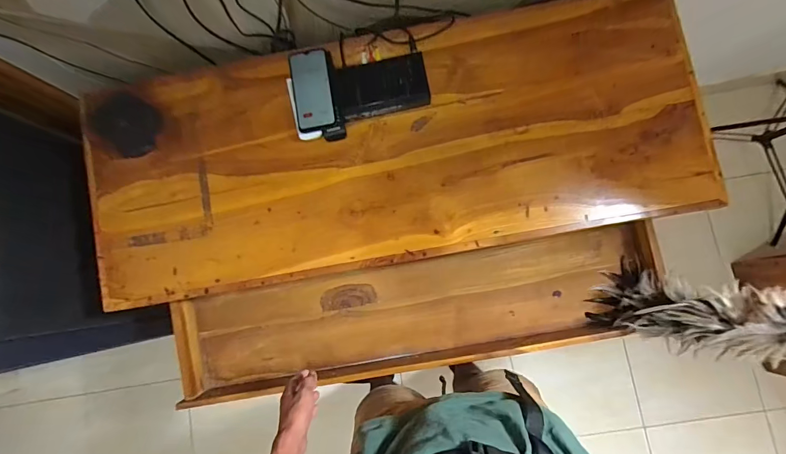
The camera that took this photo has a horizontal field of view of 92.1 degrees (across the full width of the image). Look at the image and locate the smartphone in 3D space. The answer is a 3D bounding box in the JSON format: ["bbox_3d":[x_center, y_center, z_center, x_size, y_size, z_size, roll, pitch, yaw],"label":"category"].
[{"bbox_3d":[-0.153,-0.262,0.719,0.073,0.007,0.151,-7,90,1],"label":"smartphone"}]

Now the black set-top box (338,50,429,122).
[{"bbox_3d":[-0.018,-0.266,0.721,0.168,0.030,0.096,-11,87,3],"label":"black set-top box"}]

